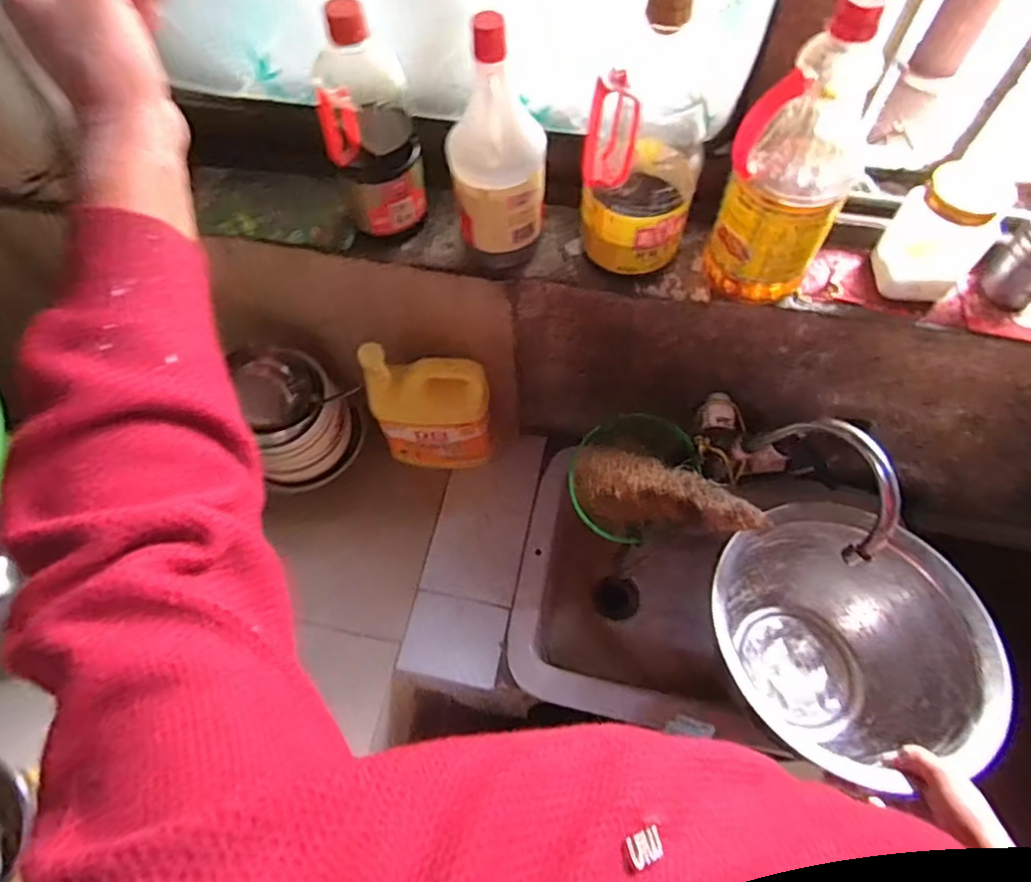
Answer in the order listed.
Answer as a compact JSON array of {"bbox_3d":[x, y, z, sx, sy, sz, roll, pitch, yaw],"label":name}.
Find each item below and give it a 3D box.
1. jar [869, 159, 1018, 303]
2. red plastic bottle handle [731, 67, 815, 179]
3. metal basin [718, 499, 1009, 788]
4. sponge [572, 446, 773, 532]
[{"bbox_3d":[0.396,-0.190,0.572,0.085,0.116,0.070,40,71,20],"label":"jar"},{"bbox_3d":[0.194,-0.245,0.472,0.040,0.082,0.018,18,65,12],"label":"red plastic bottle handle"},{"bbox_3d":[0.351,0.224,0.681,0.275,0.177,0.269,-1,62,2],"label":"metal basin"},{"bbox_3d":[0.167,0.068,0.685,0.213,0.058,0.083,13,63,24],"label":"sponge"}]

